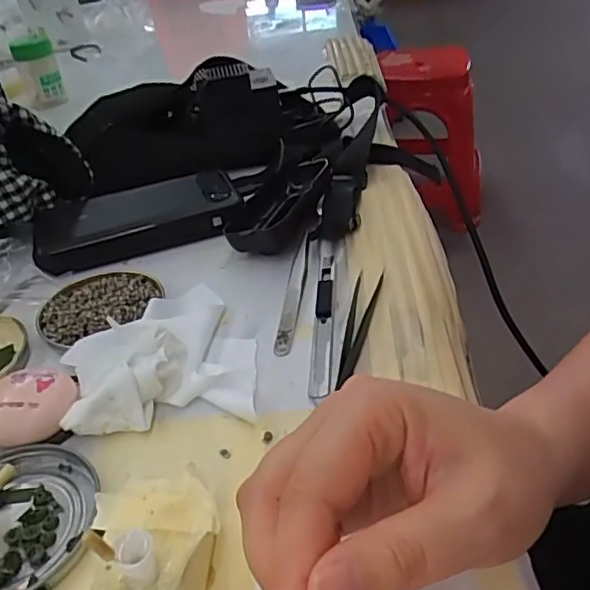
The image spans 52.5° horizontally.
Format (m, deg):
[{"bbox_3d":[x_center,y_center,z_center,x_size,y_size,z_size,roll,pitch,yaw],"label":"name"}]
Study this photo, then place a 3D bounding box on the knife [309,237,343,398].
[{"bbox_3d":[0.020,0.006,0.370,0.015,0.006,0.146,-1,37,7],"label":"knife"}]

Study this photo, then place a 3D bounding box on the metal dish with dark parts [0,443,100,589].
[{"bbox_3d":[-0.129,0.102,0.266,0.077,0.008,0.076,-4,37,3],"label":"metal dish with dark parts"}]

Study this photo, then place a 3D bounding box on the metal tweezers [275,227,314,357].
[{"bbox_3d":[0.001,-0.006,0.388,0.011,0.007,0.117,1,38,10],"label":"metal tweezers"}]

